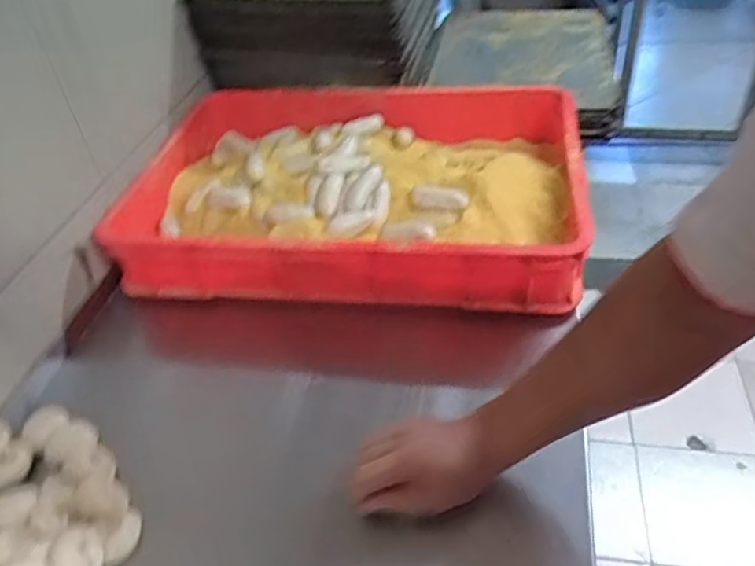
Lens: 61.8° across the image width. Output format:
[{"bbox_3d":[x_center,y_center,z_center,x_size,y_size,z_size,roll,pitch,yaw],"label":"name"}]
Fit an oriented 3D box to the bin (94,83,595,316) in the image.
[{"bbox_3d":[-0.031,-0.141,0.915,0.610,0.106,0.428,3,41,12],"label":"bin"}]

